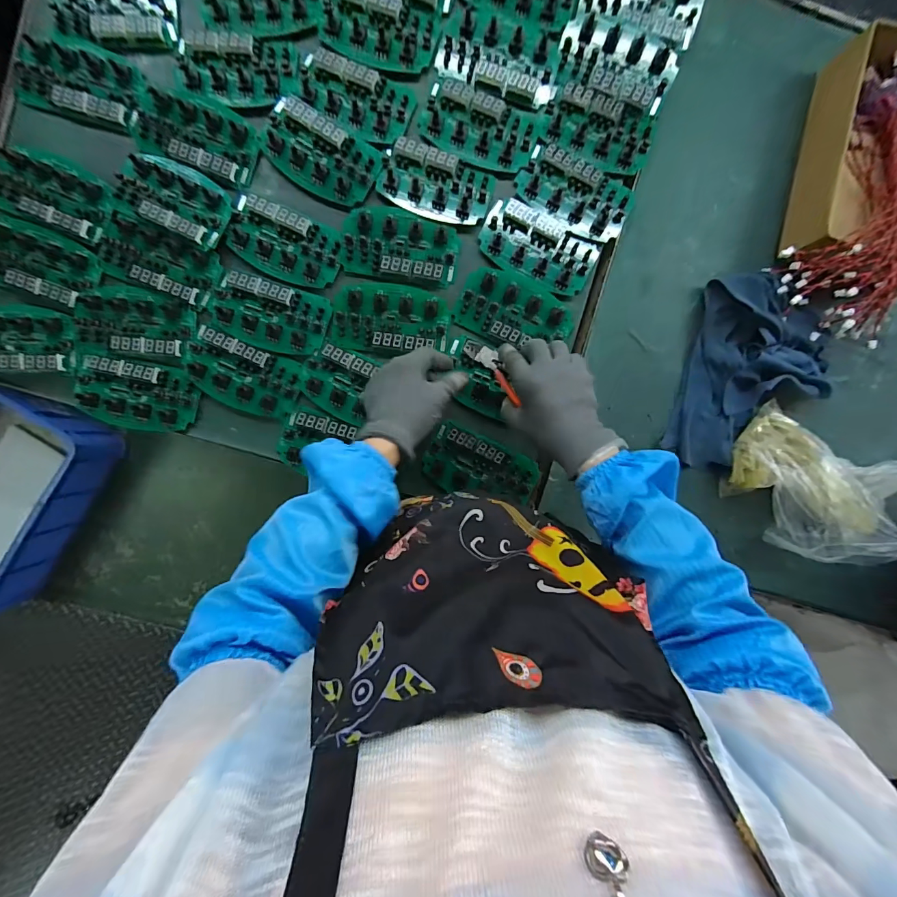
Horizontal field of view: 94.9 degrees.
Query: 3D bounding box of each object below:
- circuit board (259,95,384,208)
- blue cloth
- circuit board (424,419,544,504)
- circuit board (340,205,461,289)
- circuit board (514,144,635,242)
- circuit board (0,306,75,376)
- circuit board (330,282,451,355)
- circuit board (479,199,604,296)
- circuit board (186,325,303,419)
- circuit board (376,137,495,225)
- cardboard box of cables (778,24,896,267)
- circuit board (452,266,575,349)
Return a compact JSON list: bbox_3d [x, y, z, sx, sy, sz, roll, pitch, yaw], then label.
[{"bbox_3d":[-0.159,-0.361,0.501,0.141,0.012,0.080,29,92,-2],"label":"circuit board"},{"bbox_3d":[0.400,-0.090,0.533,0.175,0.041,0.250,13,93,-1],"label":"blue cloth"},{"bbox_3d":[0.042,0.028,0.525,0.142,0.019,0.079,25,93,-2],"label":"circuit board"},{"bbox_3d":[-0.059,-0.253,0.512,0.144,0.019,0.082,8,93,-1],"label":"circuit board"},{"bbox_3d":[0.156,-0.315,0.508,0.138,0.011,0.077,24,93,-2],"label":"circuit board"},{"bbox_3d":[-0.552,-0.131,0.503,0.168,0.014,0.081,-3,93,-1],"label":"circuit board"},{"bbox_3d":[-0.071,-0.163,0.513,0.144,0.014,0.083,8,93,-1],"label":"circuit board"},{"bbox_3d":[0.113,-0.250,0.515,0.144,0.013,0.082,27,93,-2],"label":"circuit board"},{"bbox_3d":[-0.258,-0.092,0.510,0.143,0.016,0.077,21,93,-2],"label":"circuit board"},{"bbox_3d":[-0.015,-0.329,0.508,0.137,0.019,0.078,20,93,-2],"label":"circuit board"},{"bbox_3d":[0.534,-0.344,0.501,0.180,0.074,0.267,6,93,-1],"label":"cardboard box of cables"},{"bbox_3d":[0.084,-0.170,0.518,0.143,0.015,0.083,21,93,-2],"label":"circuit board"}]

